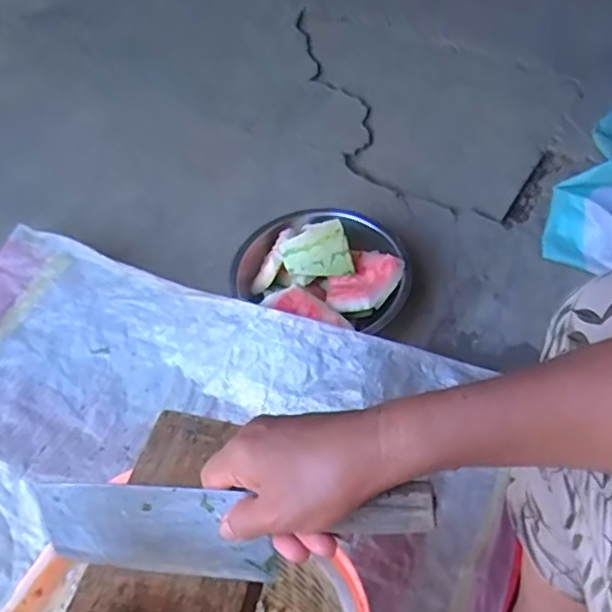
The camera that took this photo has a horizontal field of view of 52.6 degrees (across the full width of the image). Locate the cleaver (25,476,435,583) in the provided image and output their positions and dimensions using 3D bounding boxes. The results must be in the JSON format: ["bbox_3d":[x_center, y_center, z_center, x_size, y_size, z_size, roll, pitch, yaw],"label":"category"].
[{"bbox_3d":[-0.052,0.137,0.398,0.269,0.077,0.028,-7,20,20],"label":"cleaver"}]

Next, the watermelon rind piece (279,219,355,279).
[{"bbox_3d":[0.014,-0.082,0.915,0.100,0.031,0.080,-7,93,-1],"label":"watermelon rind piece"}]

